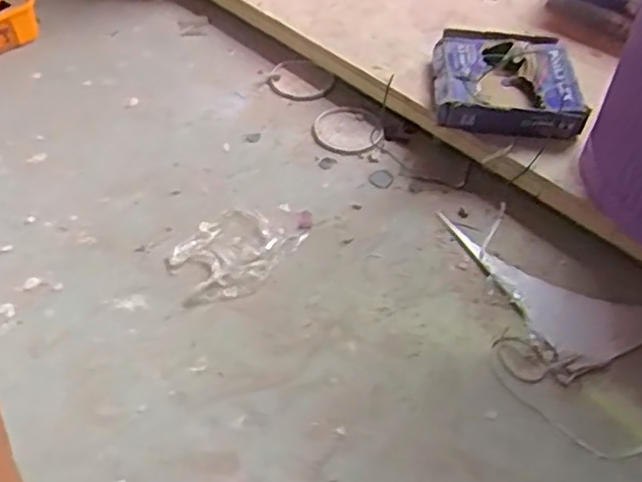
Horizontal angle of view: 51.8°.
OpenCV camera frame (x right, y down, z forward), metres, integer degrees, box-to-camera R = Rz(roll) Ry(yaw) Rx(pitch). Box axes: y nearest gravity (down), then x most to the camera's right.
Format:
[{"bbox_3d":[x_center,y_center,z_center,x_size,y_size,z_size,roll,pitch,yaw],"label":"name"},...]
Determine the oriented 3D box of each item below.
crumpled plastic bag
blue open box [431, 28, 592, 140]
[{"bbox_3d":[-0.155,0.012,1.218,0.170,0.024,0.262,30,54,22],"label":"crumpled plastic bag"},{"bbox_3d":[0.390,-0.336,1.417,0.294,0.078,0.337,3,48,0],"label":"blue open box"}]

